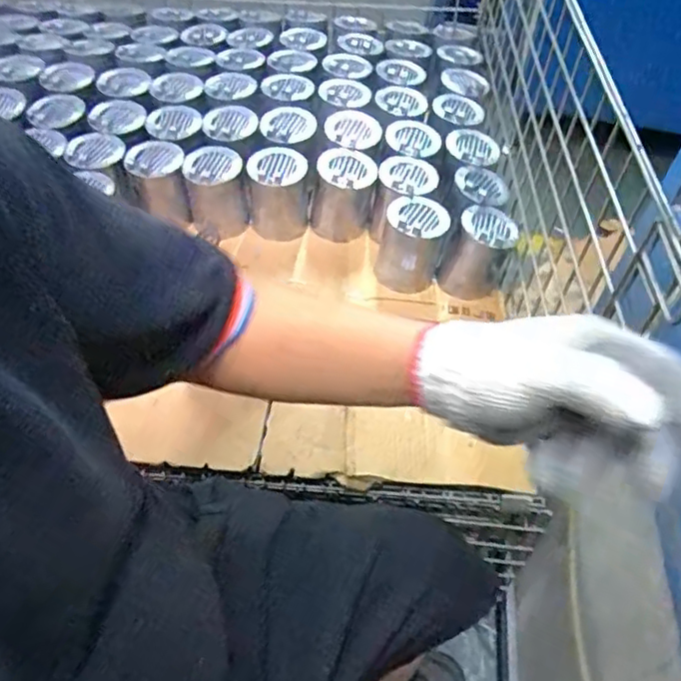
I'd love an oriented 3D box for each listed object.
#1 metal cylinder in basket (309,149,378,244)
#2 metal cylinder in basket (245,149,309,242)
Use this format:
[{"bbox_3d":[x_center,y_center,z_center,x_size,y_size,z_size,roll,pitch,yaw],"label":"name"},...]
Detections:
[{"bbox_3d":[0.003,-0.225,1.006,0.097,0.117,0.082,3,52,0],"label":"metal cylinder in basket"},{"bbox_3d":[-0.096,-0.228,0.998,0.090,0.114,0.087,2,52,-1],"label":"metal cylinder in basket"}]

